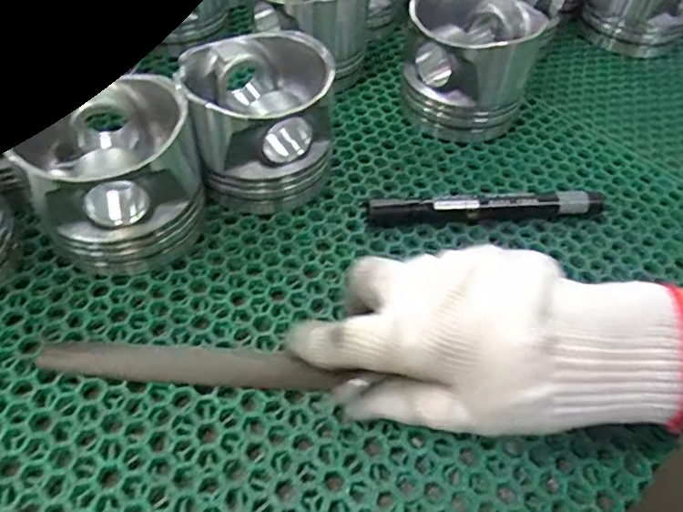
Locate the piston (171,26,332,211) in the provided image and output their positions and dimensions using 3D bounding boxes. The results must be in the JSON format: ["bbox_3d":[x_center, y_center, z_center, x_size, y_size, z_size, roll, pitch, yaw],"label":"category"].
[{"bbox_3d":[-0.049,-0.081,0.335,0.085,0.072,0.089,-3,51,-6],"label":"piston"}]

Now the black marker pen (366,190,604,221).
[{"bbox_3d":[0.090,-0.030,0.336,0.144,0.018,0.015,-2,51,-5],"label":"black marker pen"}]

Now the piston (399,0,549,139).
[{"bbox_3d":[0.090,-0.135,0.388,0.084,0.076,0.083,17,52,10],"label":"piston"}]

